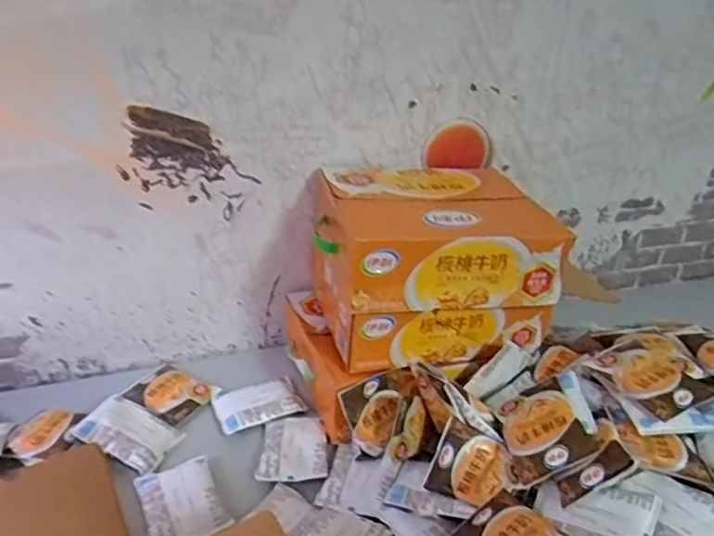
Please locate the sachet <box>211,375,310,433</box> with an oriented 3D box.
[{"bbox_3d":[-0.158,0.211,0.954,0.130,0.014,0.096,-11,31,-20],"label":"sachet"}]

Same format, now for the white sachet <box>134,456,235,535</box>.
[{"bbox_3d":[-0.228,0.302,0.779,0.096,0.011,0.130,-13,32,-24],"label":"white sachet"}]

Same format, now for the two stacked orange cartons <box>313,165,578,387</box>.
[{"bbox_3d":[0.111,-0.009,0.937,0.322,0.225,0.297,-6,30,-13],"label":"two stacked orange cartons"}]

